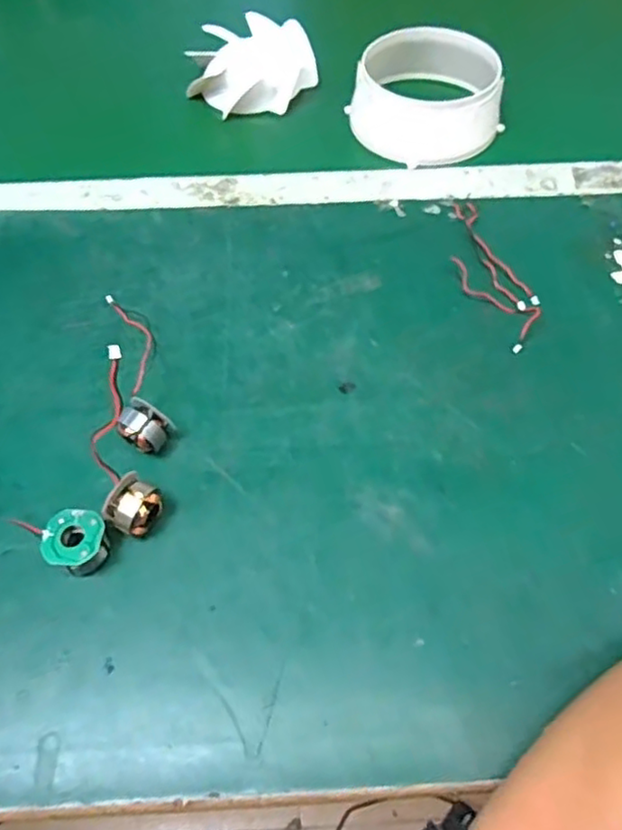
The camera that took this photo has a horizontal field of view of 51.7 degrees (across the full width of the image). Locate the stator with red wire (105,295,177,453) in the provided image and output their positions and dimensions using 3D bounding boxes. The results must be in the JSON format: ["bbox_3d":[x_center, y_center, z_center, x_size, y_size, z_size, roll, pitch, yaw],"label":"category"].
[{"bbox_3d":[-0.108,-0.034,0.396,0.027,0.028,0.133,-13,58,-8],"label":"stator with red wire"}]

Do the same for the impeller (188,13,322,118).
[{"bbox_3d":[-0.055,-0.313,0.574,0.106,0.035,0.101,-14,58,-8],"label":"impeller"}]

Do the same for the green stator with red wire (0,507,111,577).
[{"bbox_3d":[-0.171,0.051,0.345,0.130,0.025,0.031,16,58,11],"label":"green stator with red wire"}]

